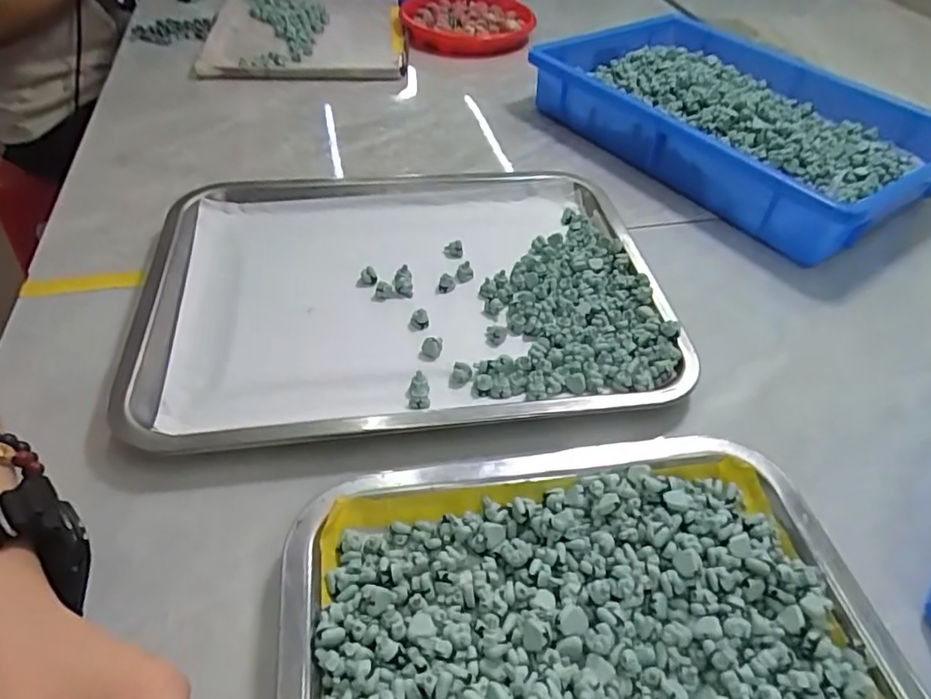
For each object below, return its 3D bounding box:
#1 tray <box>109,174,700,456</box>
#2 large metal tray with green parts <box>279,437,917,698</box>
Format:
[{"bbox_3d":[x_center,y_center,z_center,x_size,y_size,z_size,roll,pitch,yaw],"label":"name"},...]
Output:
[{"bbox_3d":[-0.035,-0.061,0.414,0.334,0.033,0.255,-4,45,-8],"label":"tray"},{"bbox_3d":[0.053,0.129,0.255,0.250,0.031,0.193,-5,47,-9],"label":"large metal tray with green parts"}]

